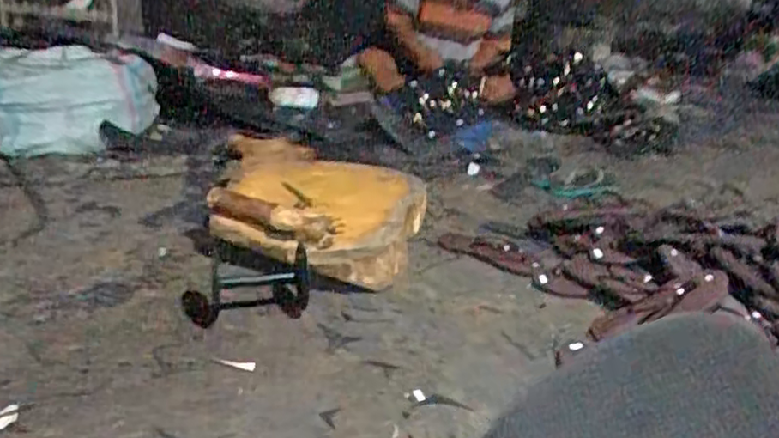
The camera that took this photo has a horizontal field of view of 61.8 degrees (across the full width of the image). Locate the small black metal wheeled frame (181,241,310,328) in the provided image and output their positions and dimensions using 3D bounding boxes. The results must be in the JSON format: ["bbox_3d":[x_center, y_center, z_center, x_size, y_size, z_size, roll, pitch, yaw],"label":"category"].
[{"bbox_3d":[-0.278,0.137,1.254,0.245,0.097,0.107,-9,24,-2],"label":"small black metal wheeled frame"}]

